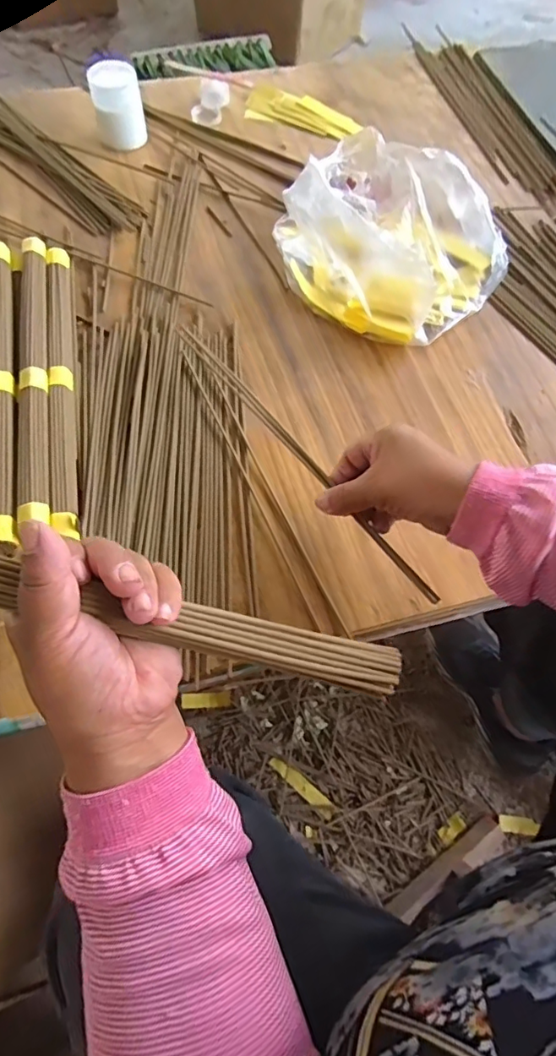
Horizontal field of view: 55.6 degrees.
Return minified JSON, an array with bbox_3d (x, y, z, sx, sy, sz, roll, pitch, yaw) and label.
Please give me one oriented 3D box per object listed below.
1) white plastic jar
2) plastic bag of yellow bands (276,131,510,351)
[{"bbox_3d":[-0.186,-0.496,0.620,0.054,0.066,0.058,1,65,-2],"label":"white plastic jar"},{"bbox_3d":[0.106,-0.298,0.518,0.177,0.099,0.213,-42,73,-19],"label":"plastic bag of yellow bands"}]

